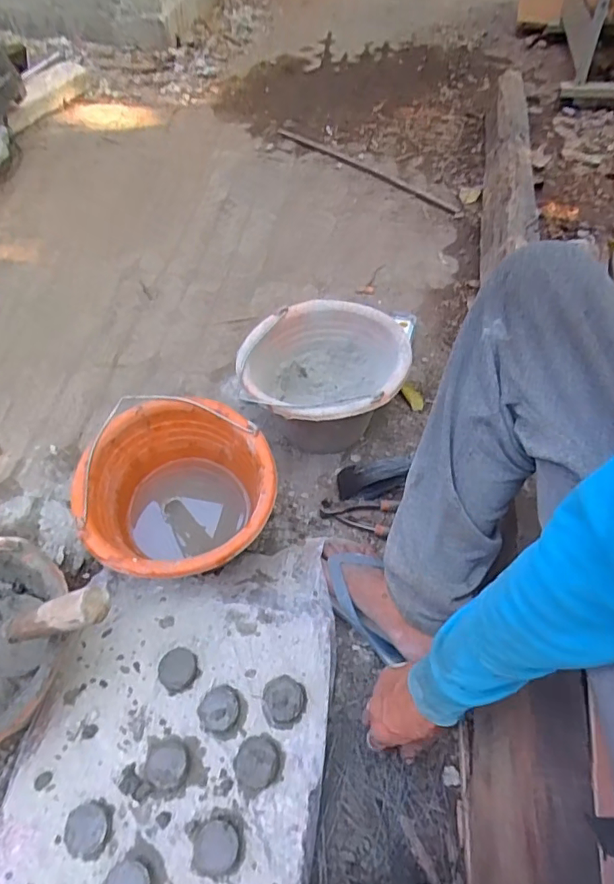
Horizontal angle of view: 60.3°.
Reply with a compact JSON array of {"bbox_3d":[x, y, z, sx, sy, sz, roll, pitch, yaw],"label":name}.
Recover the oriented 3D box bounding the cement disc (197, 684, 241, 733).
[{"bbox_3d":[-0.099,0.300,0.599,0.046,0.021,0.048,1,53,-1],"label":"cement disc"}]

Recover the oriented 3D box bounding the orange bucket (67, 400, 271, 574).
[{"bbox_3d":[-0.169,0.094,0.739,0.246,0.181,0.243,1,53,-1],"label":"orange bucket"}]

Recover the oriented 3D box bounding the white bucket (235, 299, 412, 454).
[{"bbox_3d":[0.025,-0.084,0.877,0.243,0.178,0.240,1,53,-1],"label":"white bucket"}]

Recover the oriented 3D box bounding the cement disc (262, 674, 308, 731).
[{"bbox_3d":[-0.025,0.292,0.602,0.049,0.023,0.054,-13,54,-11],"label":"cement disc"}]

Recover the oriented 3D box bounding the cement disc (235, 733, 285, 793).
[{"bbox_3d":[-0.052,0.341,0.567,0.053,0.021,0.051,1,53,-1],"label":"cement disc"}]

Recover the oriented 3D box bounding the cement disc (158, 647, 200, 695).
[{"bbox_3d":[-0.152,0.268,0.625,0.044,0.011,0.048,1,53,-1],"label":"cement disc"}]

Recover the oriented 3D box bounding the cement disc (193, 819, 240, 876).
[{"bbox_3d":[-0.089,0.400,0.523,0.042,0.022,0.042,1,53,-1],"label":"cement disc"}]

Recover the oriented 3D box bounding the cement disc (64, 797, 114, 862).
[{"bbox_3d":[-0.222,0.389,0.533,0.046,0.020,0.048,1,53,-1],"label":"cement disc"}]

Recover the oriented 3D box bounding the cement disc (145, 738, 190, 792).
[{"bbox_3d":[-0.149,0.343,0.566,0.043,0.021,0.049,-2,53,-3],"label":"cement disc"}]

